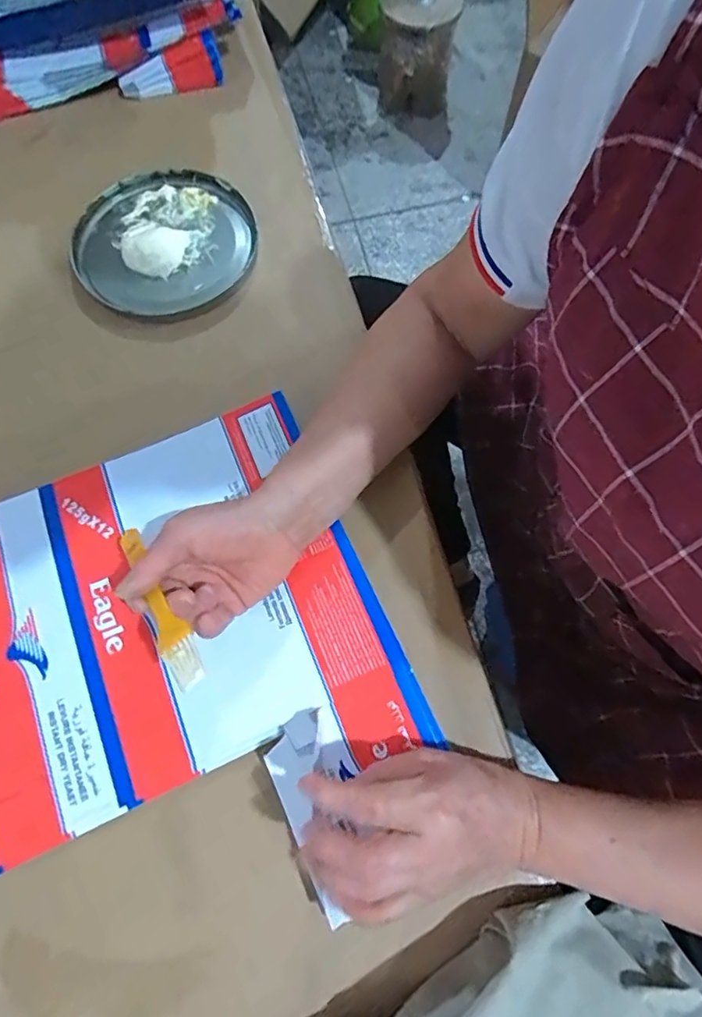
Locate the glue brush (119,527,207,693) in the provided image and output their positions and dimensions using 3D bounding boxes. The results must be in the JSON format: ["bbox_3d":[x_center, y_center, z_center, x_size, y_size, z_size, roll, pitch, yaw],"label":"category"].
[{"bbox_3d":[-0.123,0.055,0.336,0.017,0.007,0.139,-31,49,-13],"label":"glue brush"}]

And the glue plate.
[{"bbox_3d":[-0.173,-0.251,0.503,0.165,0.015,0.160,1,70,-2],"label":"glue plate"}]

